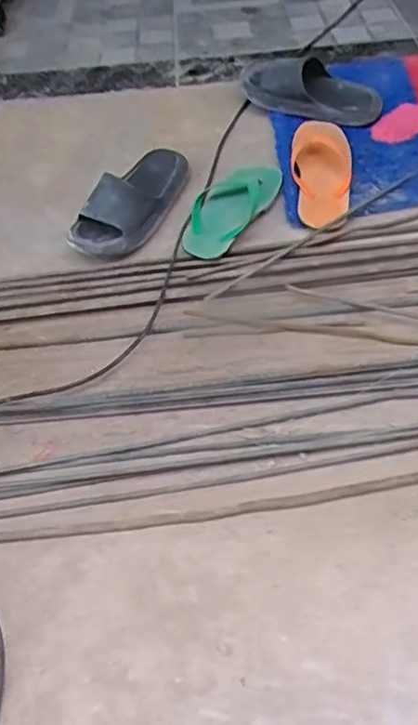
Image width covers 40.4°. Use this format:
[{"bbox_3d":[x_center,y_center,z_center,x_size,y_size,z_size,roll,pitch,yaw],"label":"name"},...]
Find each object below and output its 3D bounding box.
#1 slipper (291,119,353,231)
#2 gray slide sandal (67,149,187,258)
[{"bbox_3d":[0.189,-0.320,0.957,0.094,0.035,0.242,1,68,5],"label":"slipper"},{"bbox_3d":[-0.125,-0.270,0.938,0.121,0.063,0.259,15,54,16],"label":"gray slide sandal"}]

